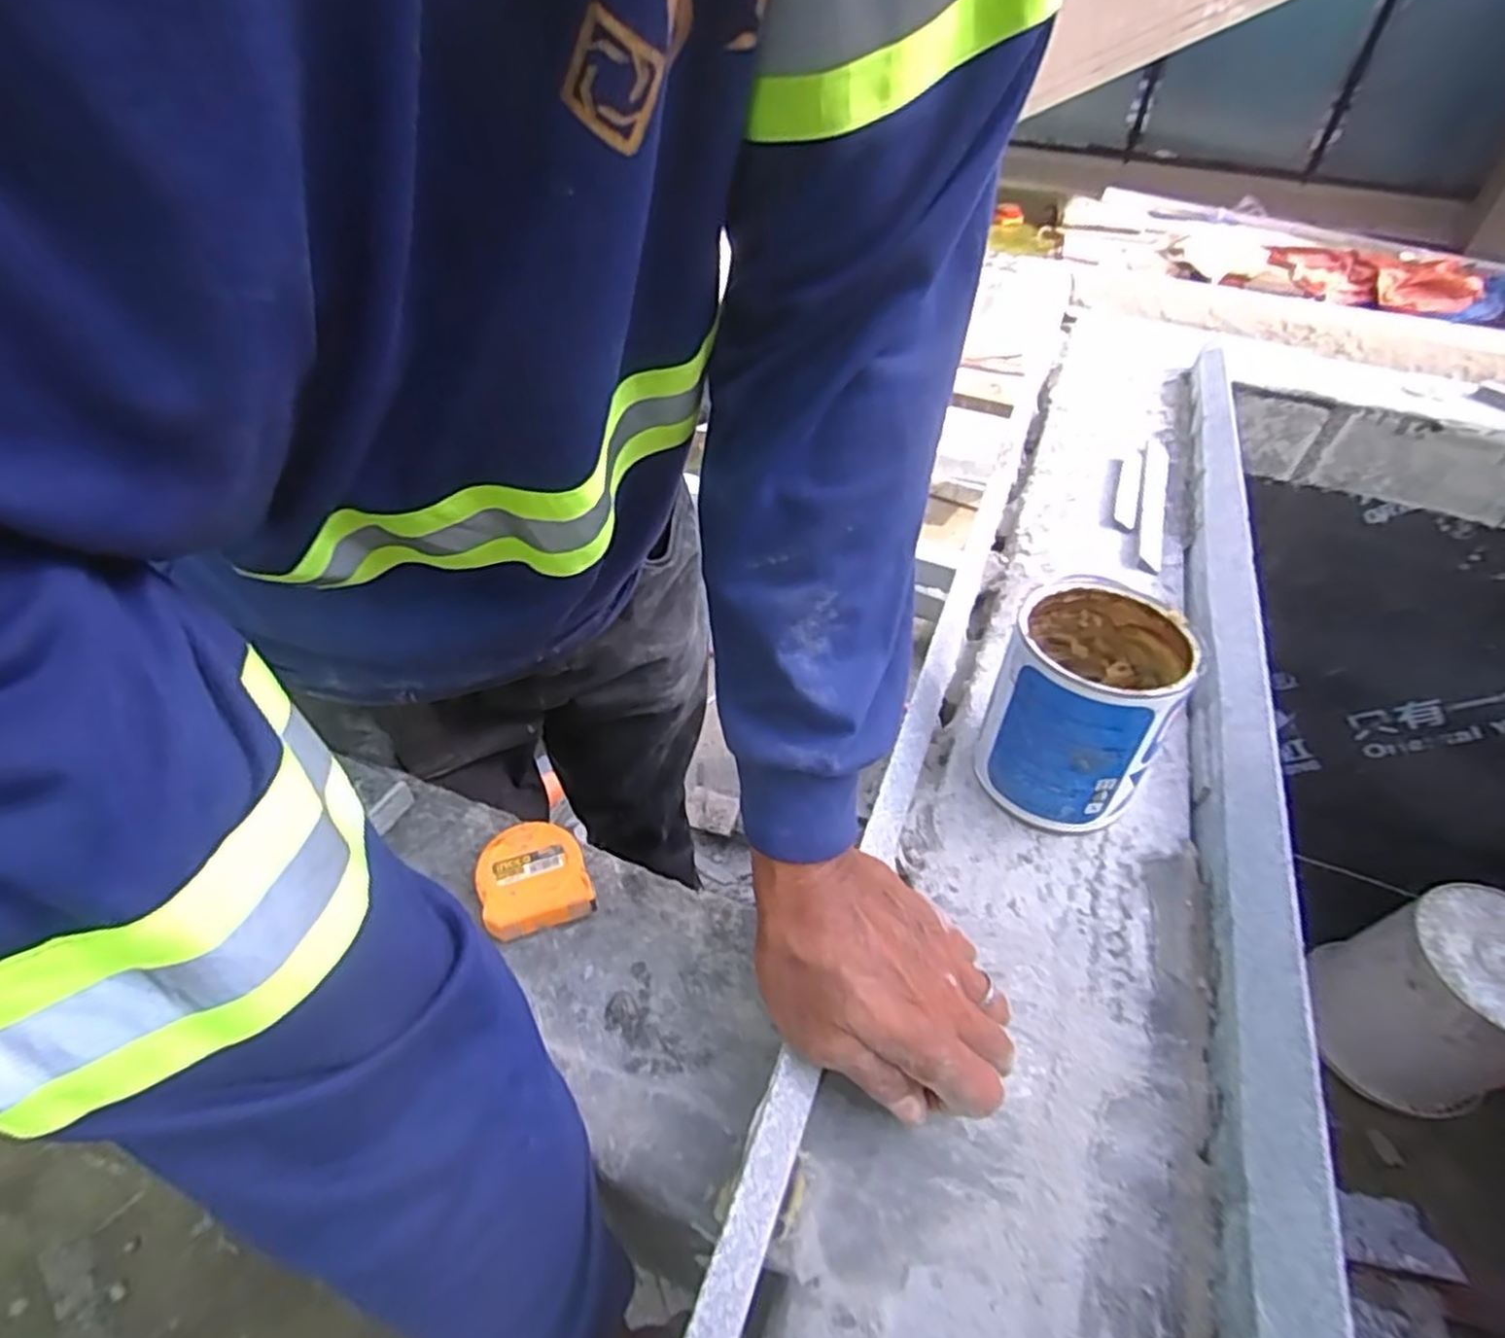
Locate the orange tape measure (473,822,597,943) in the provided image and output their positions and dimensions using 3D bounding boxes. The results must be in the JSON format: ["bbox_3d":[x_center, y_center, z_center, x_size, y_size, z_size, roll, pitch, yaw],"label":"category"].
[{"bbox_3d":[-0.123,0.121,0.421,0.056,0.033,0.058,-18,48,-20],"label":"orange tape measure"}]

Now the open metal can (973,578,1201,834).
[{"bbox_3d":[0.203,0.021,0.467,0.099,0.111,0.101,25,48,21],"label":"open metal can"}]

